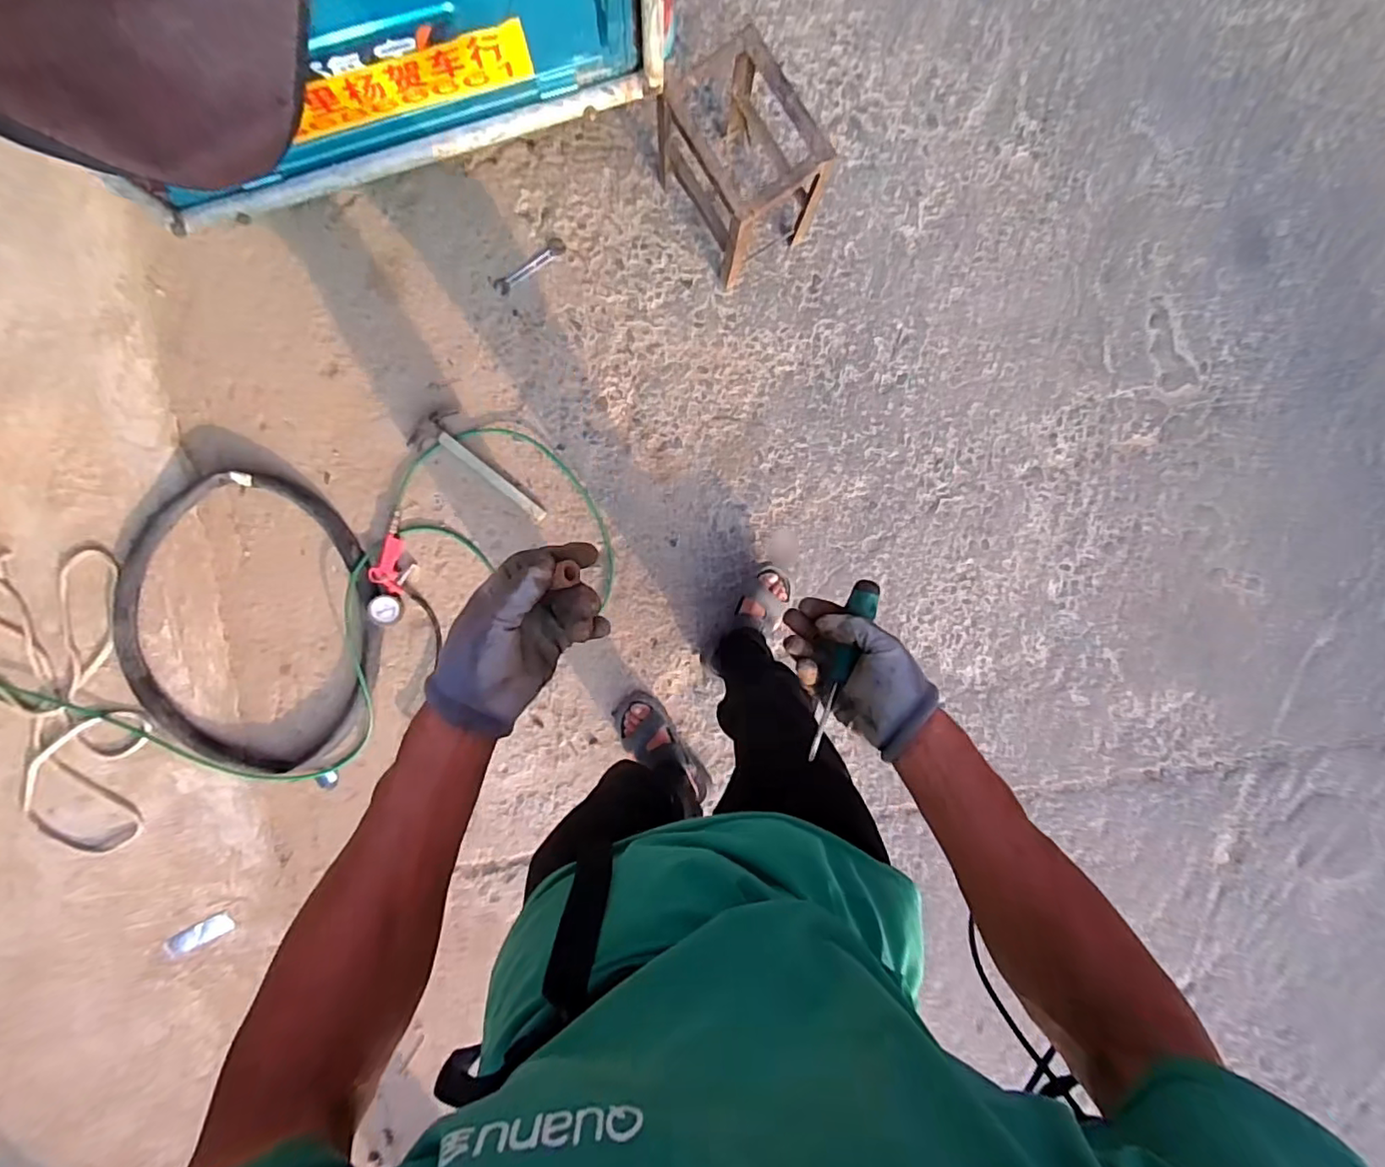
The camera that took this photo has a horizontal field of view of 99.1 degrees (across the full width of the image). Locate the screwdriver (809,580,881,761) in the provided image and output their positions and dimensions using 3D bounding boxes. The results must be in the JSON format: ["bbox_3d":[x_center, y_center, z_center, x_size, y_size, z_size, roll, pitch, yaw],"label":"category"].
[{"bbox_3d":[0.134,0.078,0.533,0.022,0.027,0.168,18,90,-4],"label":"screwdriver"}]

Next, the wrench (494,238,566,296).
[{"bbox_3d":[-0.359,-0.703,1.305,0.179,0.004,0.040,-35,95,0],"label":"wrench"}]

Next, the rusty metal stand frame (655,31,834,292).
[{"bbox_3d":[0.085,-0.819,1.158,0.214,0.288,0.315,-33,94,-2],"label":"rusty metal stand frame"}]

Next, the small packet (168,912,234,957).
[{"bbox_3d":[-1.075,0.766,1.292,0.116,0.009,0.052,-23,95,-23],"label":"small packet"}]

